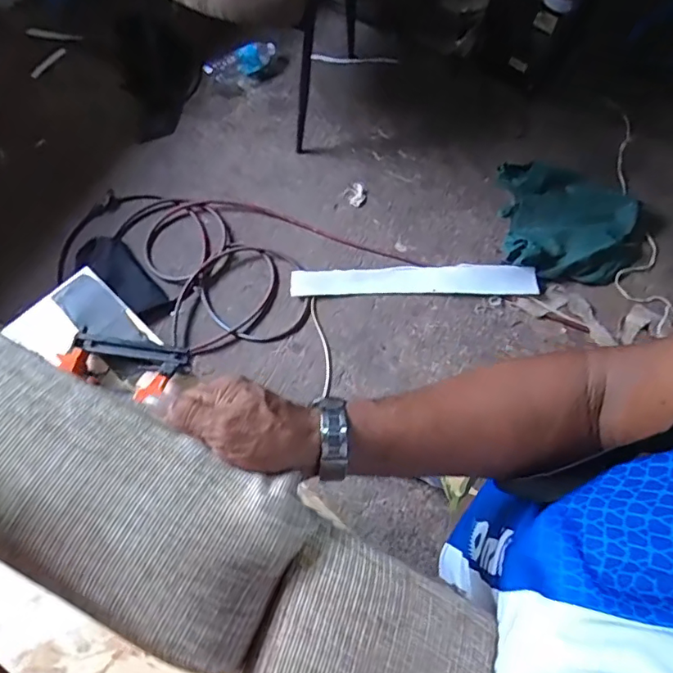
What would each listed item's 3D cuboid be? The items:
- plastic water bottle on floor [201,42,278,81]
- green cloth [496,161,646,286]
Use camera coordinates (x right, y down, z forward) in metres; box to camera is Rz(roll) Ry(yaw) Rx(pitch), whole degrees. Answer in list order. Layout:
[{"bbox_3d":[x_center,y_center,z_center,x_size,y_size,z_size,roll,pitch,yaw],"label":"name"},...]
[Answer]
[{"bbox_3d":[-0.321,-0.924,1.717,0.253,0.069,0.070,-17,72,-9],"label":"plastic water bottle on floor"},{"bbox_3d":[0.706,-0.343,1.537,0.407,0.065,0.376,3,74,1],"label":"green cloth"}]

